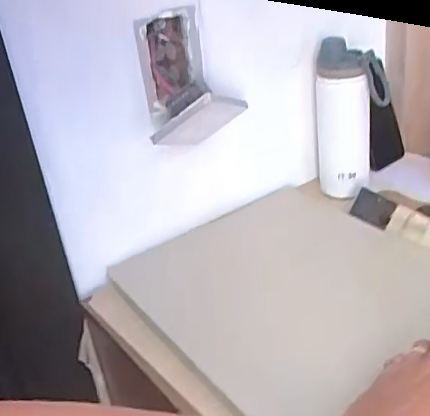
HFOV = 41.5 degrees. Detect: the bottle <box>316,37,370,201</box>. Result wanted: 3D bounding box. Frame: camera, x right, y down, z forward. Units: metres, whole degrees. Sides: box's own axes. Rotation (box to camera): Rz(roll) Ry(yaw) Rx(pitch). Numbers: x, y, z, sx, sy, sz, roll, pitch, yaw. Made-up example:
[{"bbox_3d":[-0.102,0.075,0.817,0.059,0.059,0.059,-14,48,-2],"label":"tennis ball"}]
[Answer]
[{"bbox_3d":[0.194,-0.122,0.854,0.081,0.228,0.066,-1,30,12],"label":"bottle"}]

